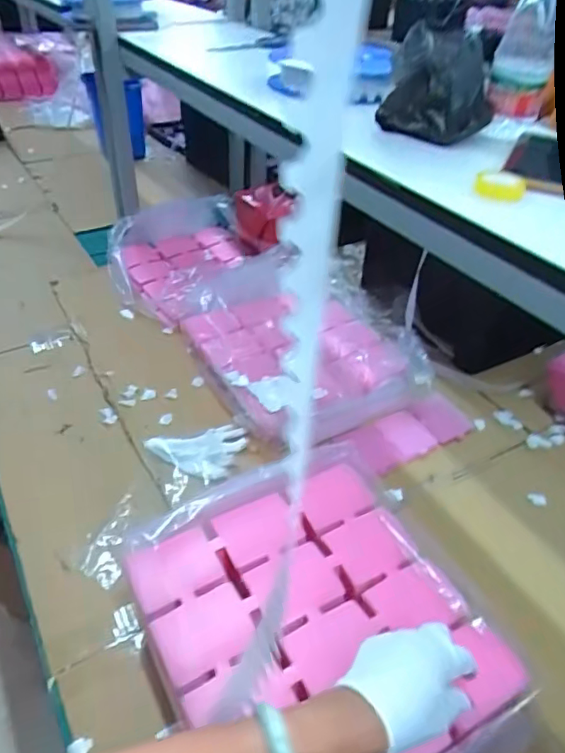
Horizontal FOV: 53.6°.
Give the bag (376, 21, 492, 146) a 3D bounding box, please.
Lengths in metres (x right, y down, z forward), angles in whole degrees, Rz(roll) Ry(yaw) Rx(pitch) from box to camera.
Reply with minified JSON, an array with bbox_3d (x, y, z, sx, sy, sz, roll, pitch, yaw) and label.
[{"bbox_3d":[0.177,-0.330,0.639,0.110,0.098,0.081,25,45,26],"label":"bag"}]

